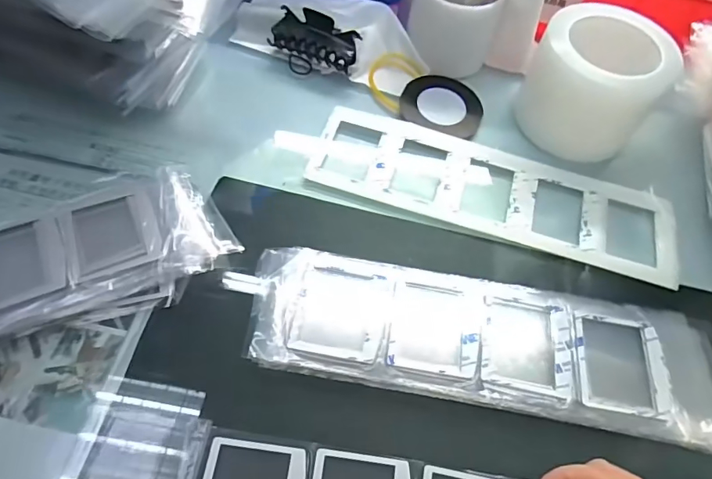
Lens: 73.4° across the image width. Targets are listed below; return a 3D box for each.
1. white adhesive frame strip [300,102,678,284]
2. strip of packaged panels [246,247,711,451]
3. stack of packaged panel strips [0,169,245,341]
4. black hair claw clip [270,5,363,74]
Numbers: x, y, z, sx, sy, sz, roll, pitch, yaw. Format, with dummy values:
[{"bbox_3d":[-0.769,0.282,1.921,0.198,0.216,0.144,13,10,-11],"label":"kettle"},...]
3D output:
[{"bbox_3d":[0.116,-0.044,0.414,0.310,0.006,0.091,17,60,6],"label":"white adhesive frame strip"},{"bbox_3d":[0.093,0.071,0.335,0.331,0.018,0.088,8,58,2],"label":"strip of packaged panels"},{"bbox_3d":[-0.252,0.031,0.329,0.317,0.025,0.097,-18,61,-14],"label":"stack of packaged panel strips"},{"bbox_3d":[-0.040,-0.195,0.472,0.085,0.044,0.030,24,60,11],"label":"black hair claw clip"}]

